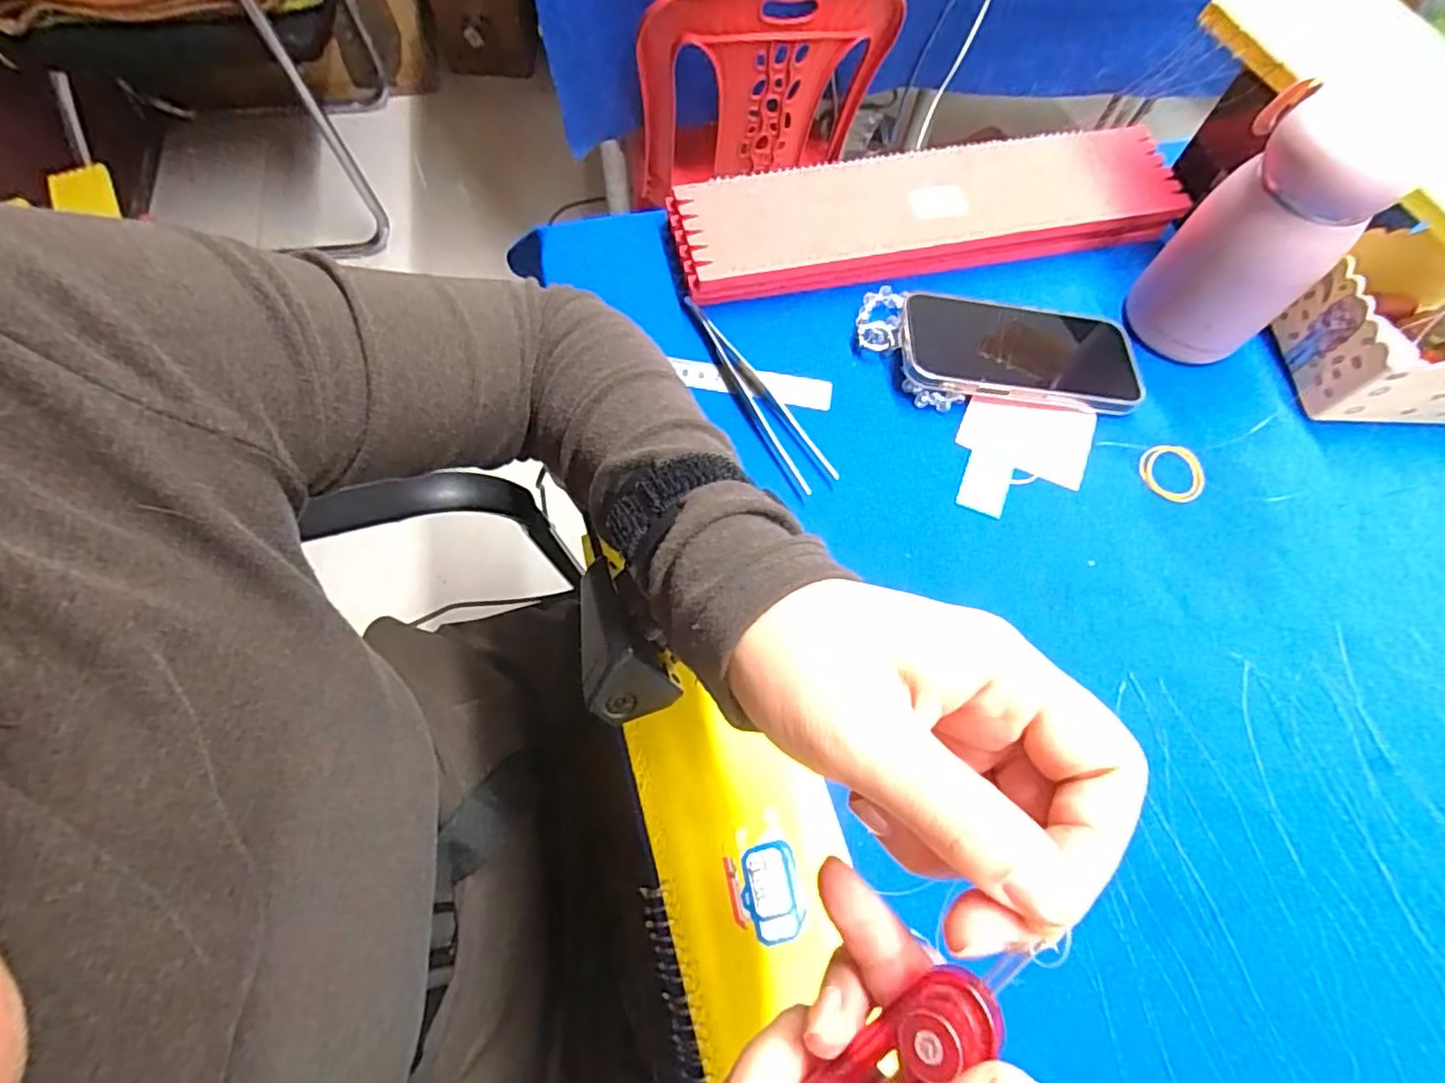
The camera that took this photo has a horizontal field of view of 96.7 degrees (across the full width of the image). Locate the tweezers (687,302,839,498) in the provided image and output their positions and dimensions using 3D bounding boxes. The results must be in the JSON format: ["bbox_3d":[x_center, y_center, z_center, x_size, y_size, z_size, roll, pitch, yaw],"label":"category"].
[{"bbox_3d":[0.021,-0.097,0.398,0.019,0.010,0.152,-27,70,-13],"label":"tweezers"}]

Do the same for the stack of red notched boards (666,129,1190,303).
[{"bbox_3d":[0.142,-0.229,0.445,0.347,0.038,0.081,-11,67,-7],"label":"stack of red notched boards"}]

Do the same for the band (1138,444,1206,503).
[{"bbox_3d":[0.274,-0.042,0.390,0.039,0.005,0.036,29,68,10],"label":"band"}]

